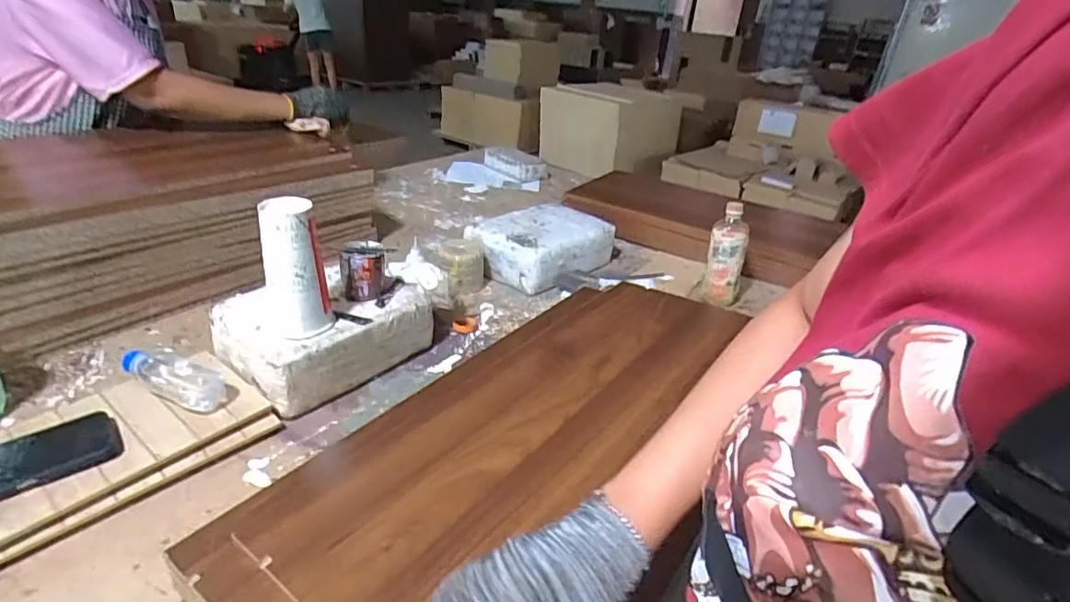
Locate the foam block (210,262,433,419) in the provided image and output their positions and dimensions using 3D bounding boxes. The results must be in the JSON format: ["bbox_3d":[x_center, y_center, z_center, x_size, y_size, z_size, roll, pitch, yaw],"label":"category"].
[{"bbox_3d":[-0.310,0.042,0.813,0.190,0.109,0.269,26,35,30],"label":"foam block"}]

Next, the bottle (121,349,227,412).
[{"bbox_3d":[-0.460,0.100,0.675,0.153,0.044,0.048,13,30,11],"label":"bottle"}]

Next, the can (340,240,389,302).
[{"bbox_3d":[-0.259,-0.046,0.813,0.068,0.075,0.061,-7,32,-23],"label":"can"}]

